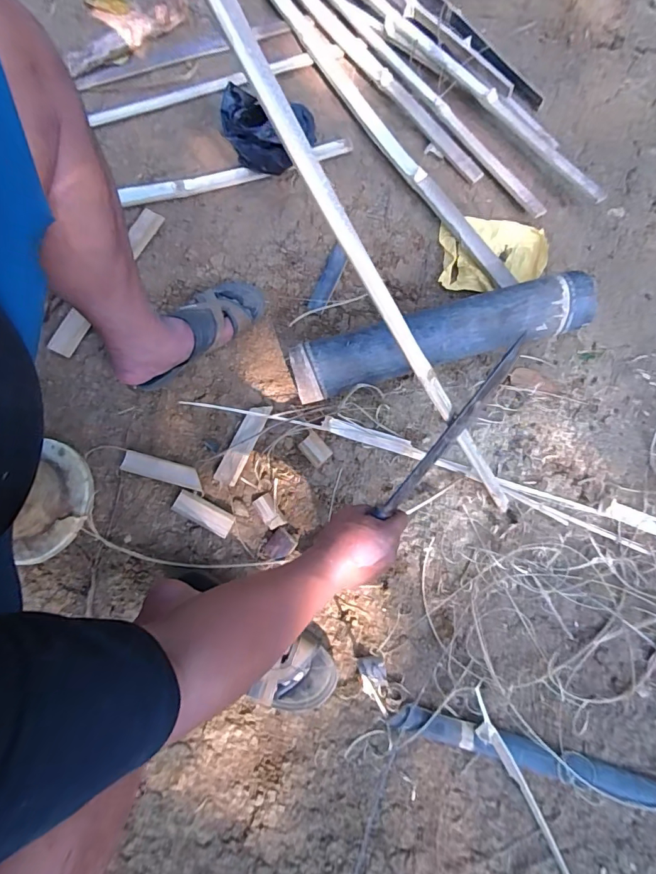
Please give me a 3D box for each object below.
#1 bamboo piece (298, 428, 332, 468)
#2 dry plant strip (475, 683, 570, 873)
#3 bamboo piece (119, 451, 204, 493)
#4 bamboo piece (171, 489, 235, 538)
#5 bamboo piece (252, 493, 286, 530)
[{"bbox_3d":[-0.022,0.020,0.704,0.036,0.011,0.051,-43,78,-10],"label":"bamboo piece"},{"bbox_3d":[0.265,0.499,0.540,0.033,0.031,0.349,-23,75,-5],"label":"dry plant strip"},{"bbox_3d":[-0.268,0.055,0.700,0.133,0.017,0.034,15,76,5],"label":"bamboo piece"},{"bbox_3d":[-0.198,0.122,0.683,0.100,0.008,0.038,25,77,8],"label":"bamboo piece"},{"bbox_3d":[-0.094,0.120,0.680,0.029,0.012,0.057,-32,76,-7],"label":"bamboo piece"}]

